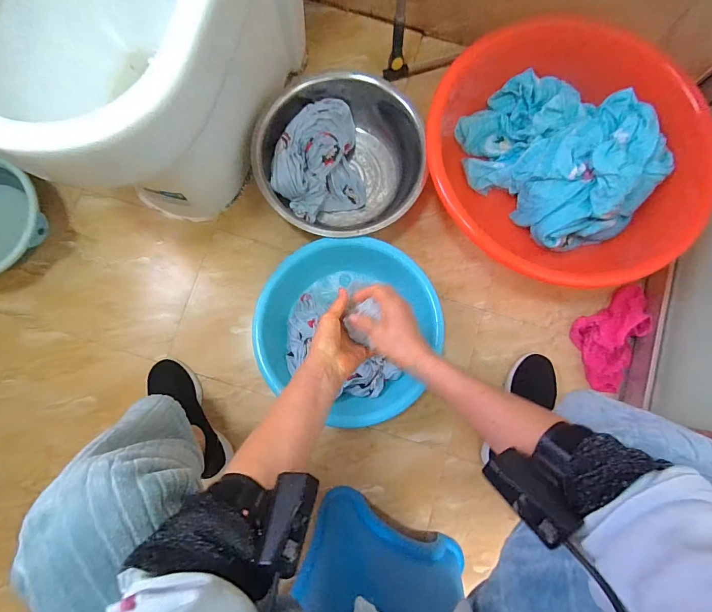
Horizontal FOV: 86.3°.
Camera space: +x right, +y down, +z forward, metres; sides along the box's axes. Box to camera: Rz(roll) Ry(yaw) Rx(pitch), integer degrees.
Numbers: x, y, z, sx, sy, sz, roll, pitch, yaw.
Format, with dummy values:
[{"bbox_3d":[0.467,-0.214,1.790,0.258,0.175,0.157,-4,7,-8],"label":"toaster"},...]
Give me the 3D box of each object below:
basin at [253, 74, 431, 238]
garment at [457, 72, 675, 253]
[{"bbox_3d":[-0.035,-0.304,0.785,0.316,0.094,0.323,0,82,-1],"label":"basin"},{"bbox_3d":[0.420,-0.313,0.772,0.296,0.147,0.387,-42,85,-6],"label":"garment"}]

